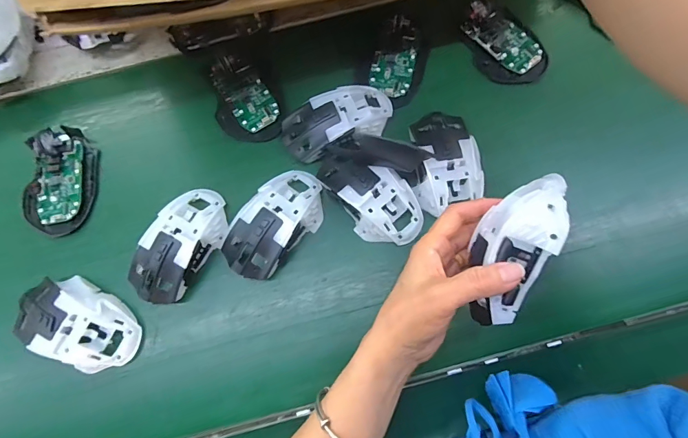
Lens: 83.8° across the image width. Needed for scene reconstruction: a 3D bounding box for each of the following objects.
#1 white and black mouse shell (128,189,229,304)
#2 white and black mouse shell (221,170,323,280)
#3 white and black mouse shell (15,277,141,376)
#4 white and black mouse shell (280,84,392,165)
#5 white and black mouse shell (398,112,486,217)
[{"bbox_3d":[-0.157,0.023,0.366,0.057,0.036,0.114,27,78,8],"label":"white and black mouse shell"},{"bbox_3d":[-0.066,0.001,0.368,0.067,0.035,0.119,35,80,9],"label":"white and black mouse shell"},{"bbox_3d":[-0.246,0.095,0.351,0.113,0.034,0.065,30,79,8],"label":"white and black mouse shell"},{"bbox_3d":[-0.006,-0.102,0.394,0.115,0.031,0.057,-20,76,-3],"label":"white and black mouse shell"},{"bbox_3d":[0.096,-0.059,0.375,0.068,0.032,0.095,-19,76,-3],"label":"white and black mouse shell"}]

